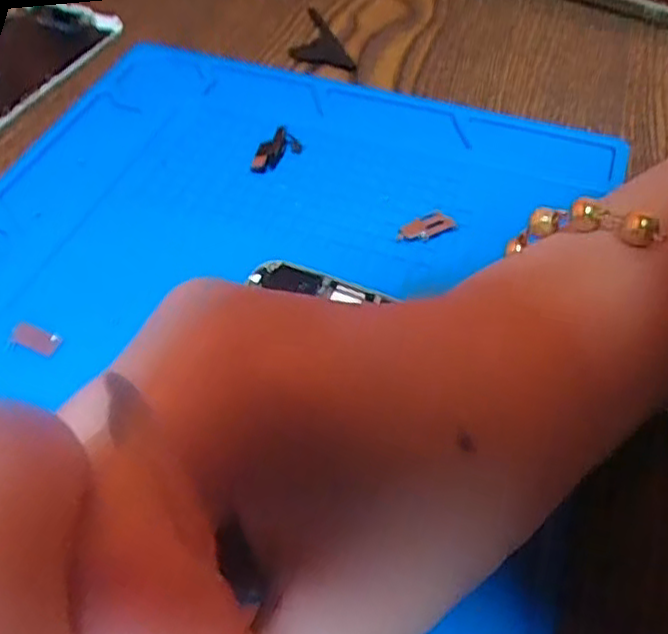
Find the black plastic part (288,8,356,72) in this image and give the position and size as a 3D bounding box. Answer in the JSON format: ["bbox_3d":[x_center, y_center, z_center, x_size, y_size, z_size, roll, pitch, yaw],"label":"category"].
[{"bbox_3d":[-0.010,-0.134,0.334,0.025,0.008,0.057,-11,52,-9],"label":"black plastic part"}]

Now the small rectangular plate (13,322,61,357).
[{"bbox_3d":[-0.096,0.007,0.220,0.015,0.004,0.008,15,53,15],"label":"small rectangular plate"}]

